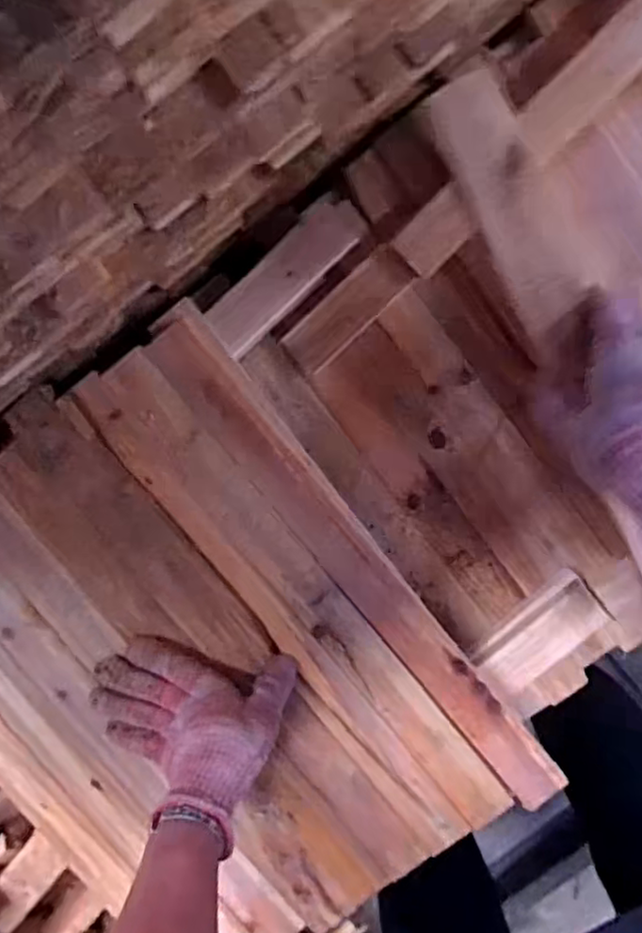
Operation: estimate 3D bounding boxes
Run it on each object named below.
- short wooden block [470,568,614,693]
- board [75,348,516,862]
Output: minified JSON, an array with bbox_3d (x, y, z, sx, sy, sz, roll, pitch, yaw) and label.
[{"bbox_3d":[0.188,0.144,0.557,0.111,0.034,0.053,-41,95,7],"label":"short wooden block"},{"bbox_3d":[-0.023,0.113,0.507,0.084,0.013,0.458,-37,96,7],"label":"board"}]

